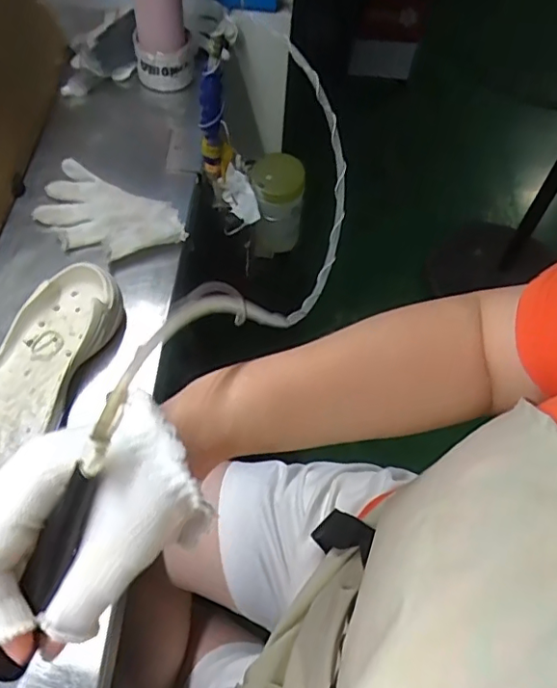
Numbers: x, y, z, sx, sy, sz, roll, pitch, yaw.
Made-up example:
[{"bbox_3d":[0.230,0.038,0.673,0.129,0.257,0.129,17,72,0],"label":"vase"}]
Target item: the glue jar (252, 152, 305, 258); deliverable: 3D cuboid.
[{"bbox_3d":[-0.002,-0.206,0.838,0.071,0.152,0.077,1,59,-2],"label":"glue jar"}]

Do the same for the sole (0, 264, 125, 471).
[{"bbox_3d":[-0.240,0.041,0.522,0.094,0.038,0.273,20,60,9],"label":"sole"}]

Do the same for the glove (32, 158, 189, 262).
[{"bbox_3d":[-0.202,-0.146,0.646,0.179,0.034,0.093,28,61,14],"label":"glove"}]

